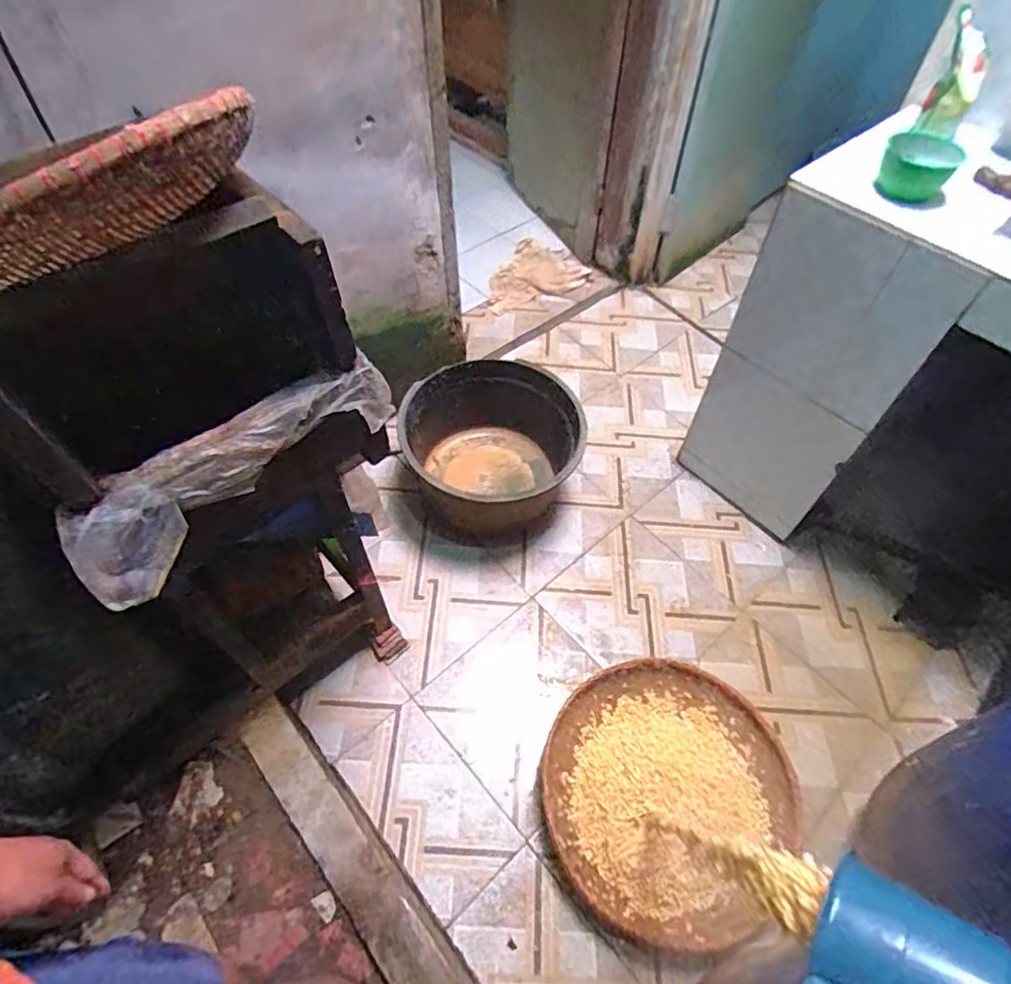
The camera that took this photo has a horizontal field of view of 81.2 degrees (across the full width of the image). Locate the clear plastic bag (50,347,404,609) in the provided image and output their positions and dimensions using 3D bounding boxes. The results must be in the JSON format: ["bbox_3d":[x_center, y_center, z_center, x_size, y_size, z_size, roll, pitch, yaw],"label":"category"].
[{"bbox_3d":[-0.318,-0.034,0.721,0.096,0.082,0.413,39,64,23],"label":"clear plastic bag"}]

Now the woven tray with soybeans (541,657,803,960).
[{"bbox_3d":[0.355,0.639,1.285,0.542,0.101,0.505,-29,60,-19],"label":"woven tray with soybeans"}]

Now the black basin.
[{"bbox_3d":[-0.037,-0.113,1.686,0.468,0.292,0.483,0,56,0],"label":"black basin"}]

